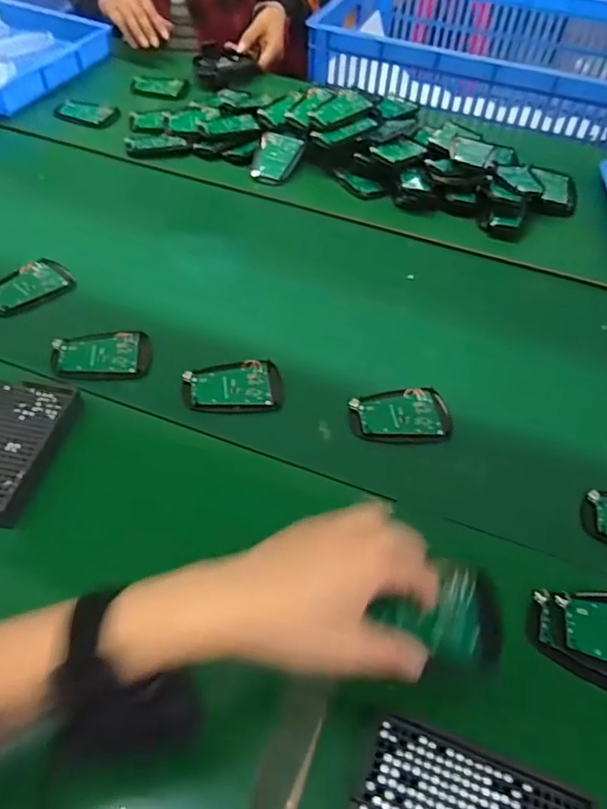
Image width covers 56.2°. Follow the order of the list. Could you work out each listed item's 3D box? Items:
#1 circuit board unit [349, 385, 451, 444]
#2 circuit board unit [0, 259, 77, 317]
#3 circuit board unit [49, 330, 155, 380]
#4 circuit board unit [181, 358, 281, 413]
[{"bbox_3d":[0.095,0.009,0.563,0.095,0.017,0.062,2,51,-2],"label":"circuit board unit"},{"bbox_3d":[-0.314,-0.135,0.646,0.098,0.010,0.061,-30,58,-24],"label":"circuit board unit"},{"bbox_3d":[-0.207,-0.052,0.586,0.096,0.010,0.060,-3,51,-5],"label":"circuit board unit"},{"bbox_3d":[-0.071,-0.017,0.569,0.096,0.010,0.061,-5,51,-7],"label":"circuit board unit"}]

